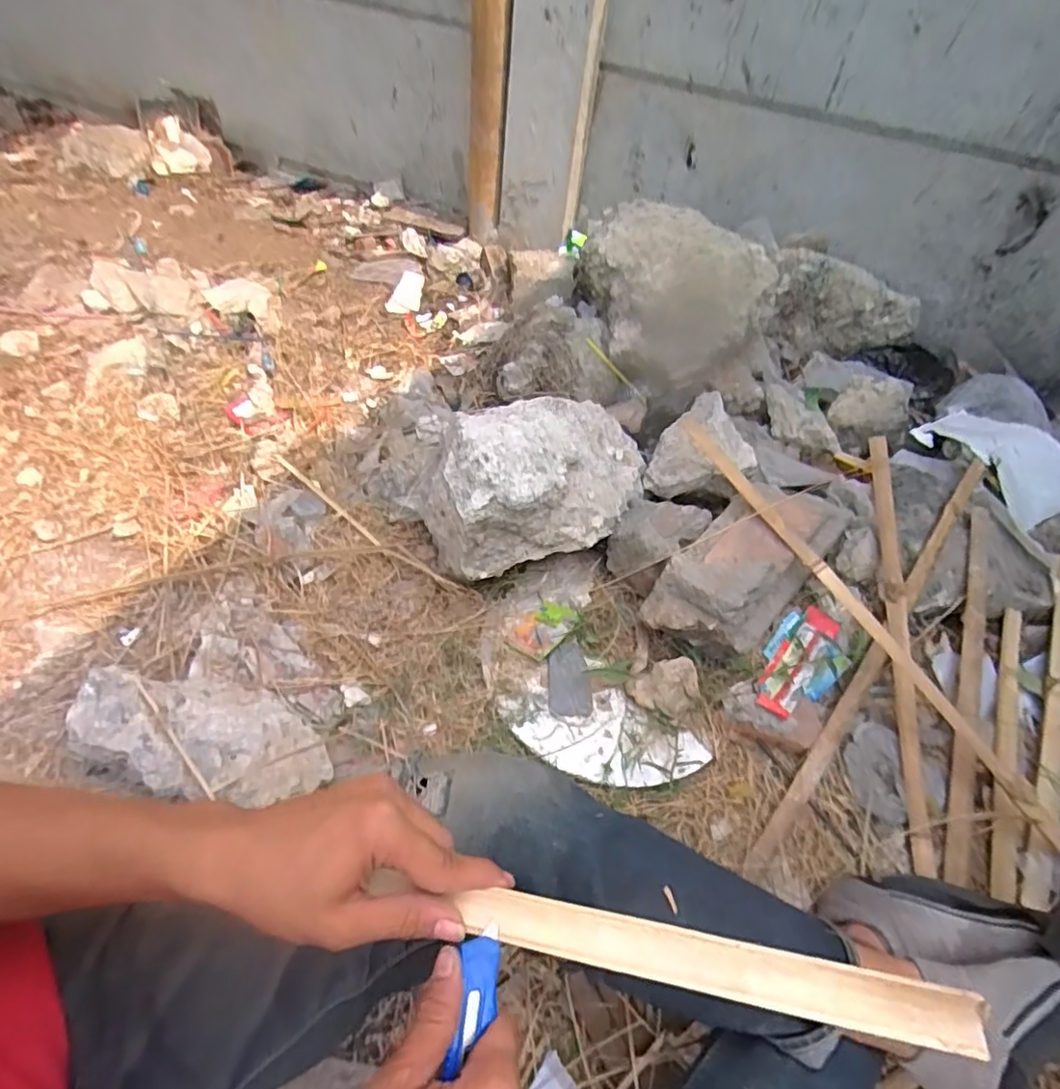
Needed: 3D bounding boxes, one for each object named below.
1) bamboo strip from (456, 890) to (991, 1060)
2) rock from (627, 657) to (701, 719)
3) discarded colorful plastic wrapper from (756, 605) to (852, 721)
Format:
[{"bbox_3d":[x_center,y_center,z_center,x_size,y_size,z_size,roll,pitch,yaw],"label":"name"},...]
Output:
[{"bbox_3d":[0.089,0.215,0.310,0.249,0.008,0.028,5,52,12],"label":"bamboo strip"},{"bbox_3d":[0.189,0.202,0.832,0.093,0.046,0.070,-17,53,-18],"label":"rock"},{"bbox_3d":[0.385,0.175,0.866,0.105,0.032,0.206,38,56,23],"label":"discarded colorful plastic wrapper"}]

